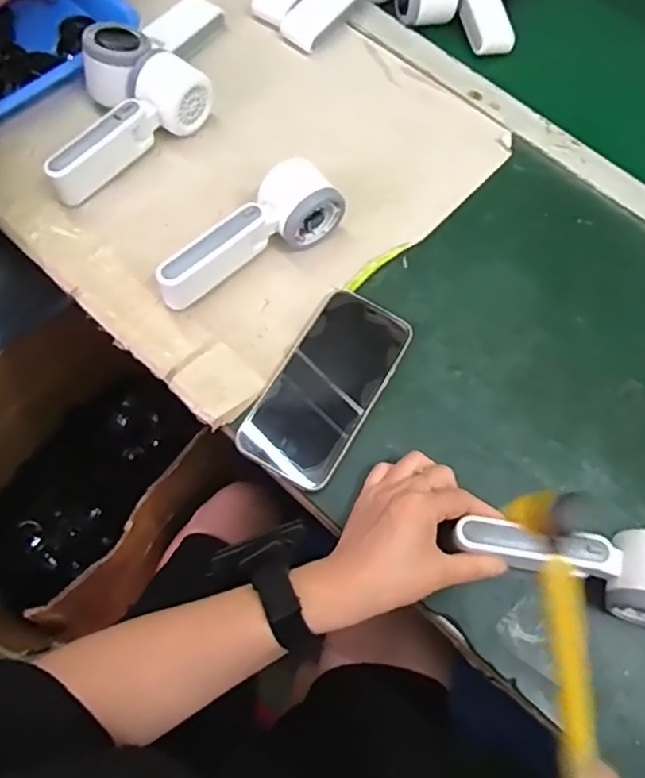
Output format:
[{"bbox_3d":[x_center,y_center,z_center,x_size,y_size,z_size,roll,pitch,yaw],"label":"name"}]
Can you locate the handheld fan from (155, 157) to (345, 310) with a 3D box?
[{"bbox_3d":[-0.061,-0.121,0.499,0.163,0.050,0.053,-39,75,-17],"label":"handheld fan"}]

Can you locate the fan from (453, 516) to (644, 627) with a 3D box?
[{"bbox_3d":[0.172,0.114,0.414,0.160,0.045,0.054,15,67,3],"label":"fan"}]

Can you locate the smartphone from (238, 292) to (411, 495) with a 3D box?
[{"bbox_3d":[0.004,-0.003,0.477,0.078,0.011,0.158,28,69,9],"label":"smartphone"}]

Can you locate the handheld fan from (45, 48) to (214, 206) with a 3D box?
[{"bbox_3d":[-0.176,-0.232,0.534,0.159,0.055,0.054,-40,75,-17],"label":"handheld fan"}]

